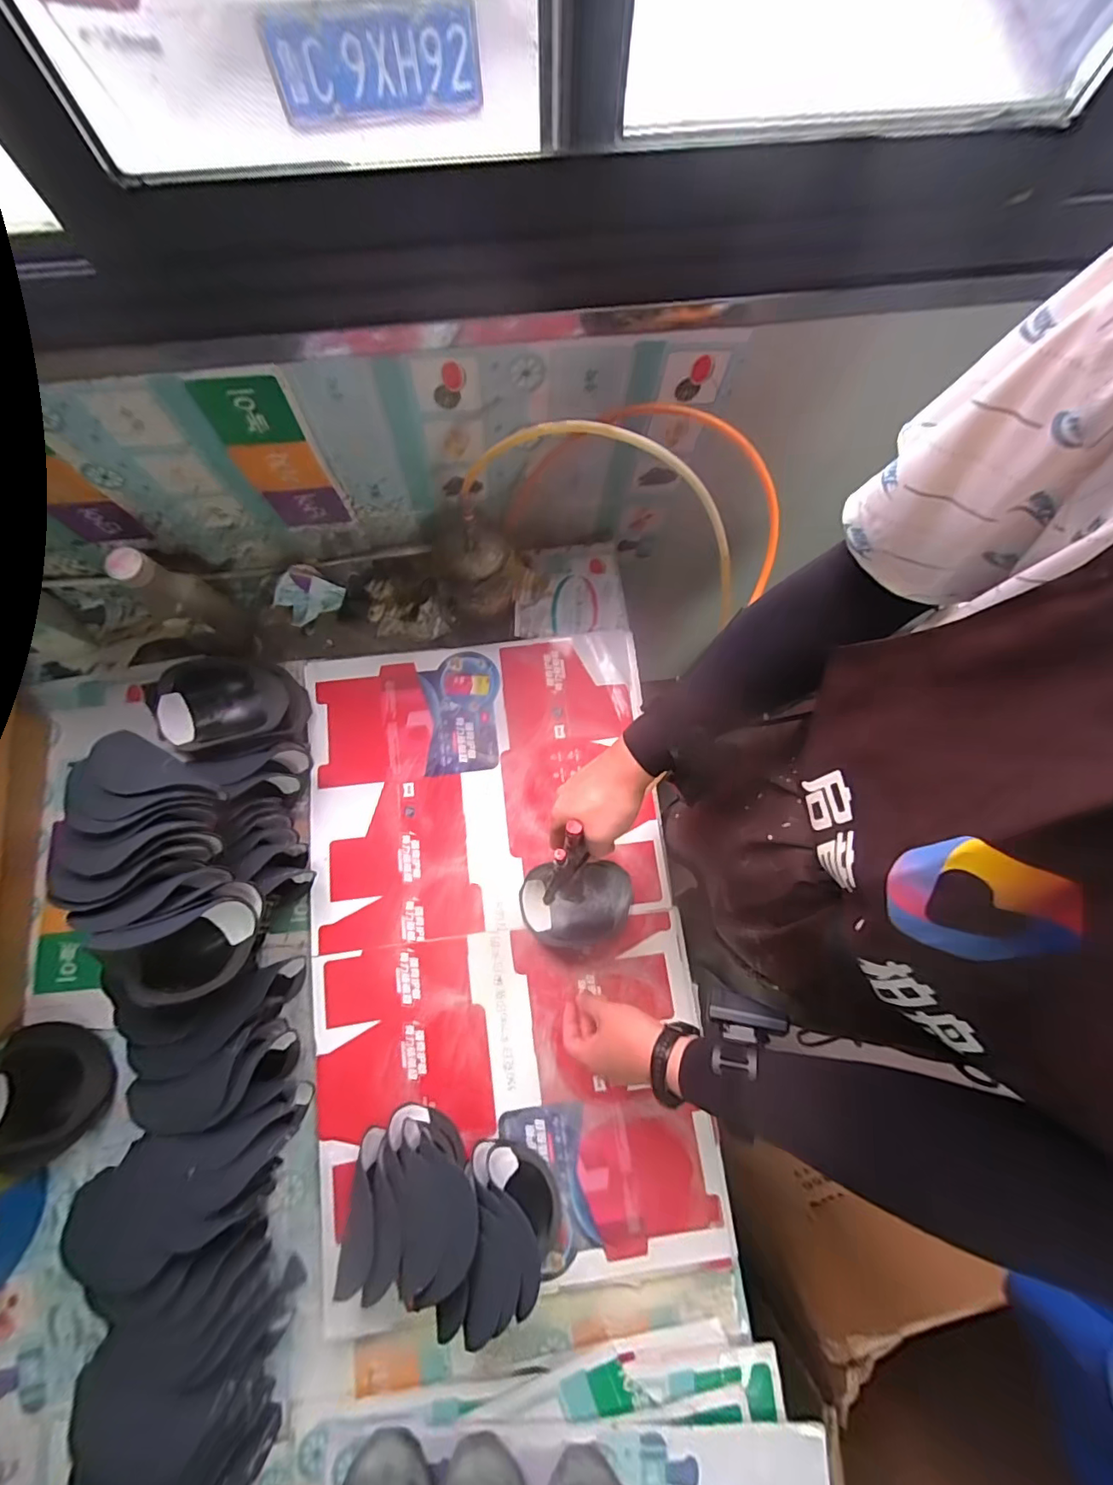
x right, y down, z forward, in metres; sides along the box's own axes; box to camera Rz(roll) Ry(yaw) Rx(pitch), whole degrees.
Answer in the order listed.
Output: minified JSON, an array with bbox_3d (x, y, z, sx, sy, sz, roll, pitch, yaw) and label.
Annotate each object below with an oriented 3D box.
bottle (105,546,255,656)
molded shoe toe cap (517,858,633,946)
[{"bbox_3d":[-0.468,-0.179,0.640,0.059,0.203,0.061,30,78,5],"label":"bottle"},{"bbox_3d":[0.026,0.206,0.656,0.141,0.035,0.100,-1,78,0],"label":"molded shoe toe cap"}]

